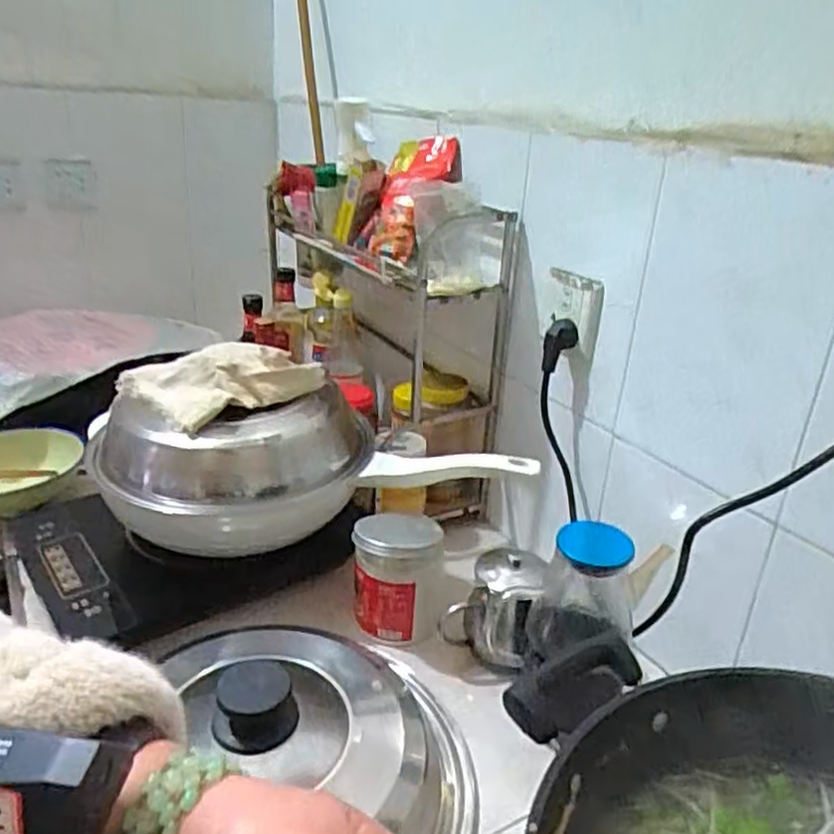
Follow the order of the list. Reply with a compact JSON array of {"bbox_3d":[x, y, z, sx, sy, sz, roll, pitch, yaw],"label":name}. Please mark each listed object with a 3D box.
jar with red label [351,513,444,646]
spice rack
[{"bbox_3d":[-0.022,0.179,0.799,0.079,0.135,0.077,3,24,-1],"label":"jar with red label"},{"bbox_3d":[-0.056,-0.128,1.093,0.205,0.389,0.512,-8,27,-25],"label":"spice rack"}]

